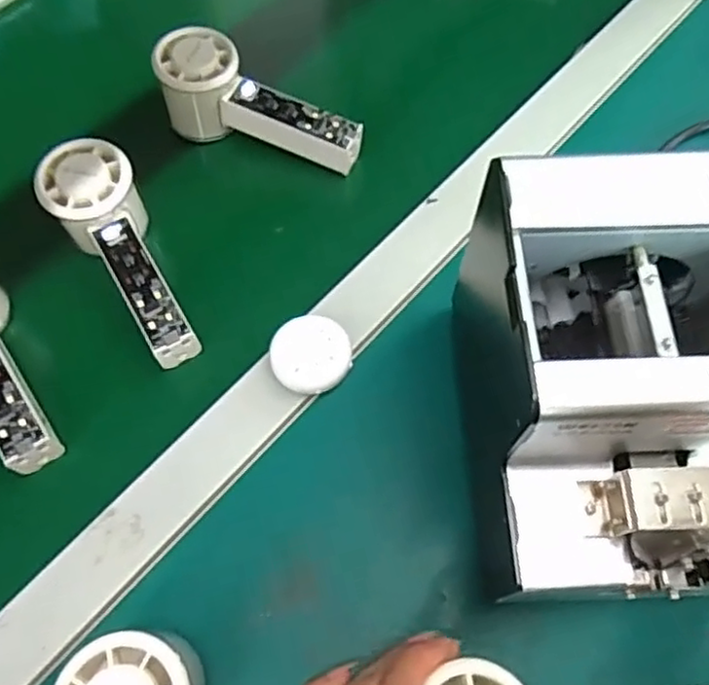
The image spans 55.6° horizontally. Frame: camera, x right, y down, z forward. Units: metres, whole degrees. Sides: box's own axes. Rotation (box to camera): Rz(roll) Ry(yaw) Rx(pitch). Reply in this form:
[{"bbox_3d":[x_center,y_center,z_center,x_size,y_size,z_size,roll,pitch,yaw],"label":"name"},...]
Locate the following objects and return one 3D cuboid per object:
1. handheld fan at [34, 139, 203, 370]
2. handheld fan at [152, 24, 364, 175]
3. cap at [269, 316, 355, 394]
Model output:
[{"bbox_3d":[-0.145,-0.057,0.421,0.057,0.054,0.150,-29,66,-7],"label":"handheld fan"},{"bbox_3d":[-0.065,-0.171,0.486,0.150,0.060,0.052,17,68,13],"label":"handheld fan"},{"bbox_3d":[-0.026,0.009,0.407,0.046,0.023,0.045,-2,66,5],"label":"cap"}]

